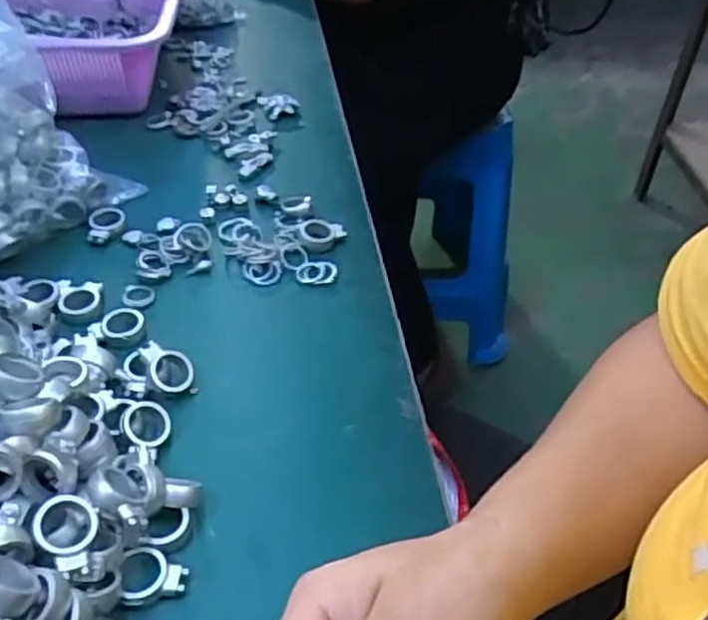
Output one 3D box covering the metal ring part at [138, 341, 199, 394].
[{"bbox_3d":[-0.108,0.034,0.423,0.028,0.010,0.032,-7,77,-27],"label":"metal ring part"}]

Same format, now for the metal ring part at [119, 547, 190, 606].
[{"bbox_3d":[-0.092,0.123,0.337,0.029,0.008,0.025,-4,43,-9],"label":"metal ring part"}]

